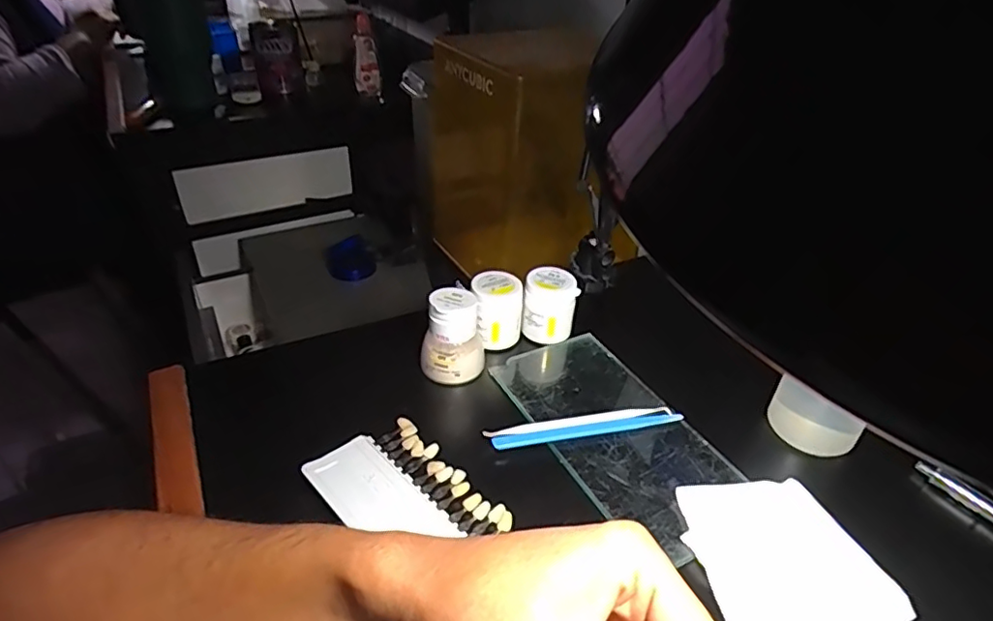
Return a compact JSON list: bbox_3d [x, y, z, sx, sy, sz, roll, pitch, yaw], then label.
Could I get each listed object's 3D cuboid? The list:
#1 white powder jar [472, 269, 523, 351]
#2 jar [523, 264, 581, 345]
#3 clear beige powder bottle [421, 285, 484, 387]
[{"bbox_3d":[0.001,0.000,0.489,0.040,0.054,0.037,2,36,-1],"label":"white powder jar"},{"bbox_3d":[0.046,-0.004,0.501,0.044,0.053,0.043,5,36,3],"label":"jar"},{"bbox_3d":[-0.032,0.019,0.451,0.043,0.063,0.039,9,36,9],"label":"clear beige powder bottle"}]

